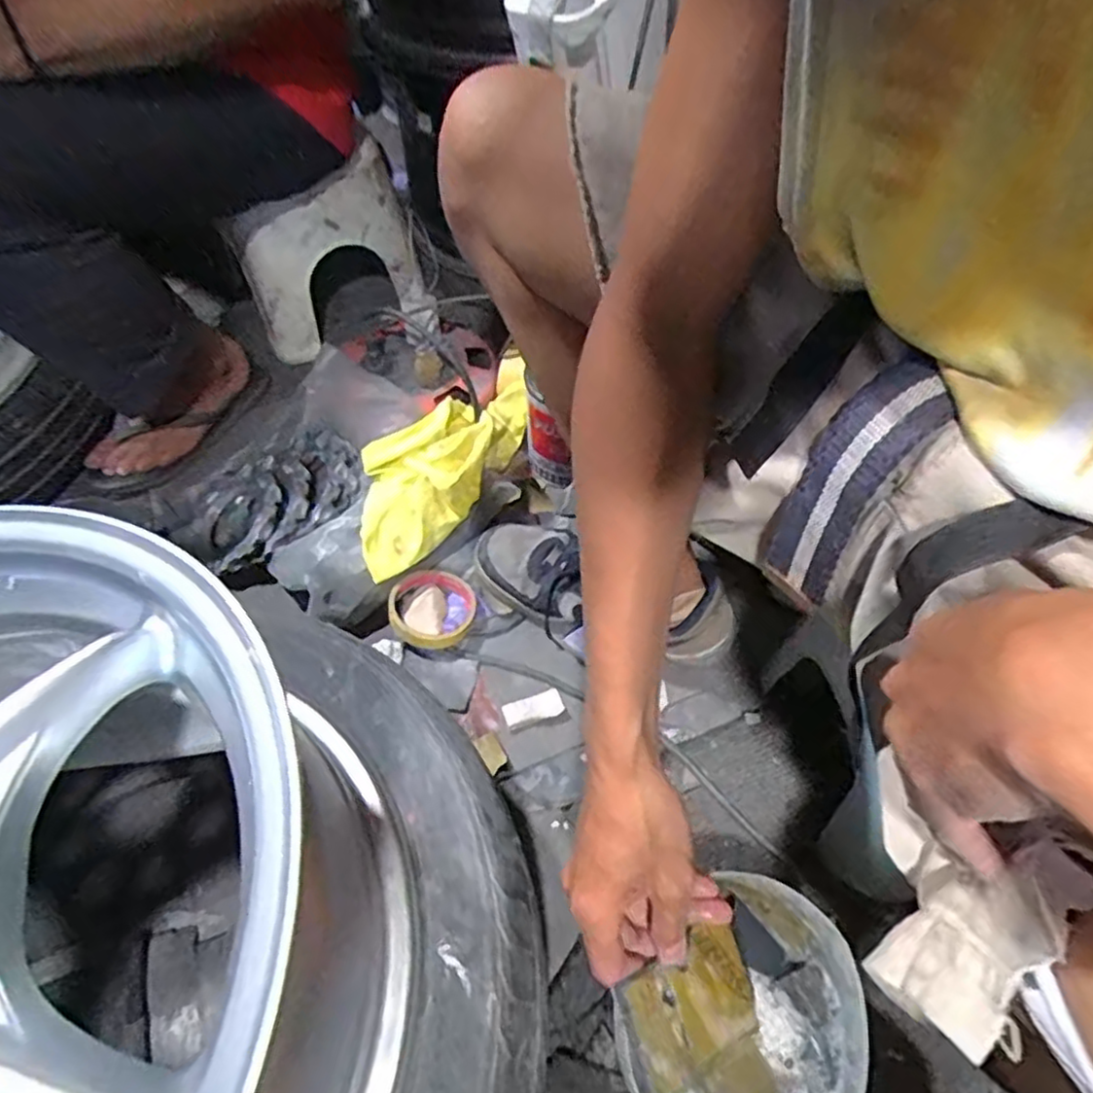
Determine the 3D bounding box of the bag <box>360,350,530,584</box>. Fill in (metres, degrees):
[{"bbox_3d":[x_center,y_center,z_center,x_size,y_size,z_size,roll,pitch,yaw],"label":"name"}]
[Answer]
[{"bbox_3d":[-0.098,-0.098,0.758,0.106,0.096,0.313,29,59,23],"label":"bag"}]

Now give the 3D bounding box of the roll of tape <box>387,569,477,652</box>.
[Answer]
[{"bbox_3d":[-0.116,0.065,0.709,0.085,0.040,0.089,-1,52,2],"label":"roll of tape"}]

